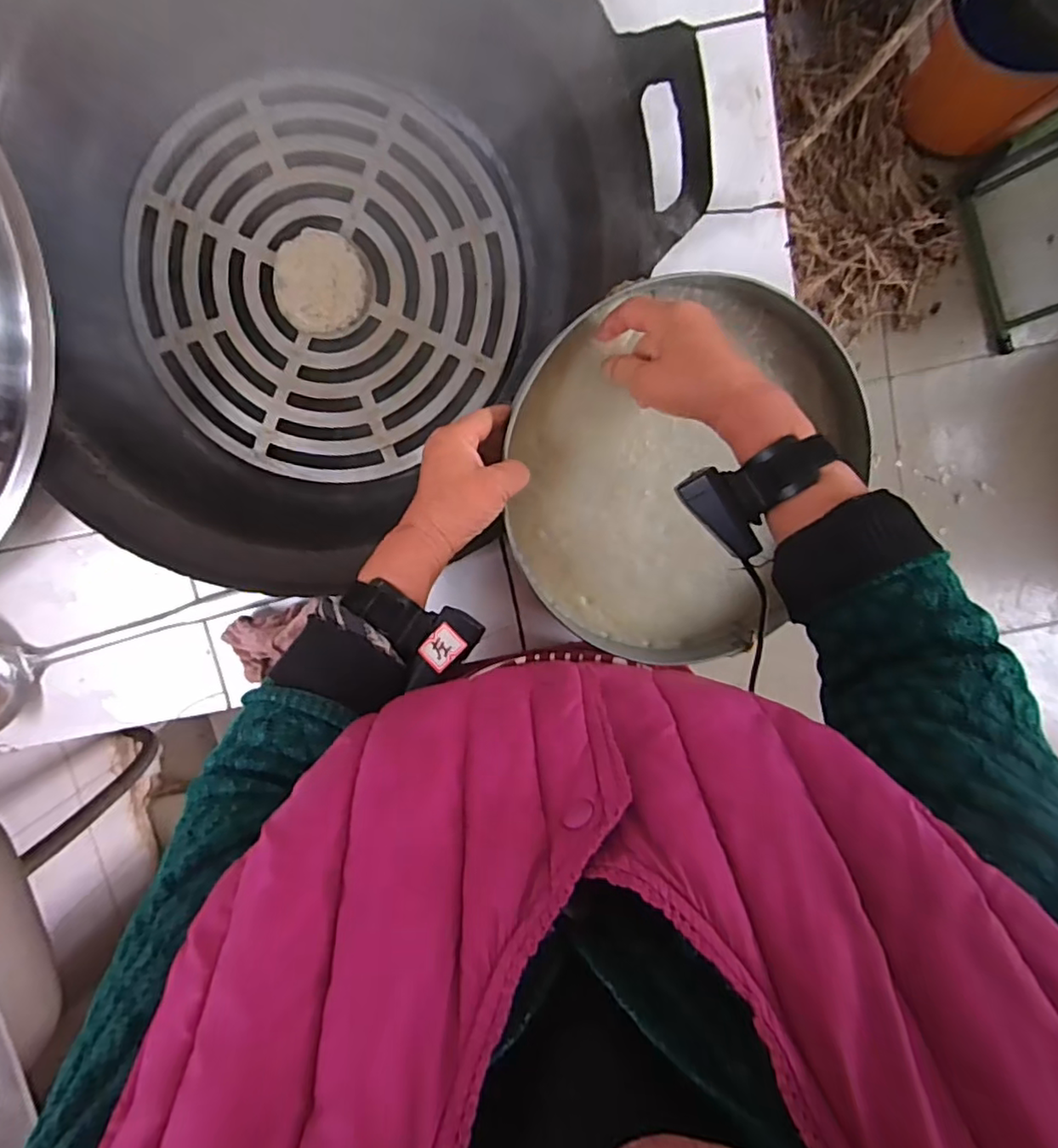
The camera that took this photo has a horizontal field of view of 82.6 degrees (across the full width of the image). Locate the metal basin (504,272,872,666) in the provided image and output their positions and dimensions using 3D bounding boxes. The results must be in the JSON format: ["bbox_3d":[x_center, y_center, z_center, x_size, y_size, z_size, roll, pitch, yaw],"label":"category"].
[{"bbox_3d":[0.122,-0.086,0.519,0.276,0.084,0.318,23,97,-4],"label":"metal basin"}]

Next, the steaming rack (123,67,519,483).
[{"bbox_3d":[-0.209,-0.297,0.608,0.364,0.024,0.366,0,98,0],"label":"steaming rack"}]

